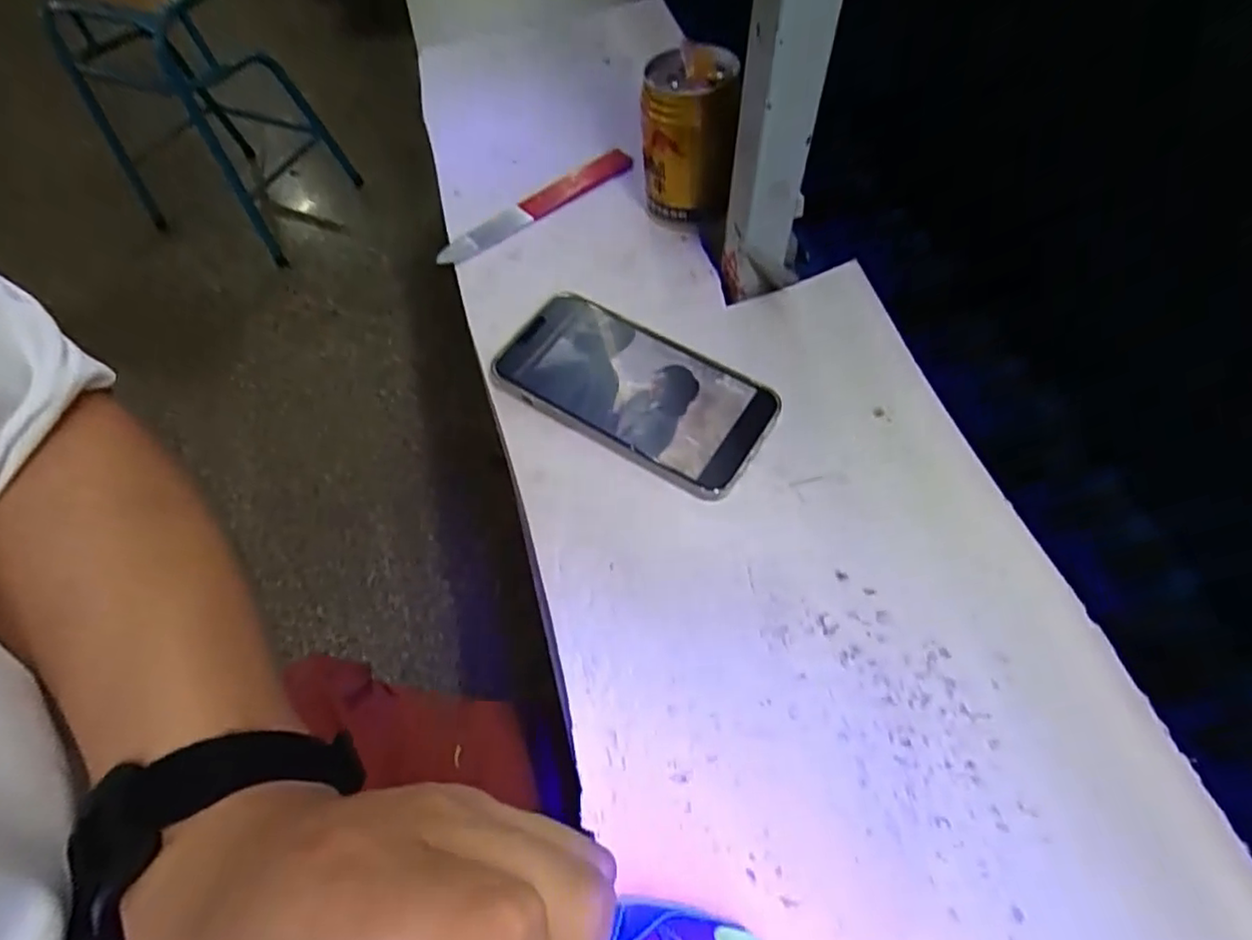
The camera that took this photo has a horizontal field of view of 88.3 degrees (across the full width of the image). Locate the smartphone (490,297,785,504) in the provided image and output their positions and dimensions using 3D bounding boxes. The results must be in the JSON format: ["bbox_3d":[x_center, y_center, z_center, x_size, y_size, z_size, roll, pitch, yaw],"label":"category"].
[{"bbox_3d":[0.004,-0.048,0.379,0.158,0.015,0.080,30,65,18],"label":"smartphone"}]

